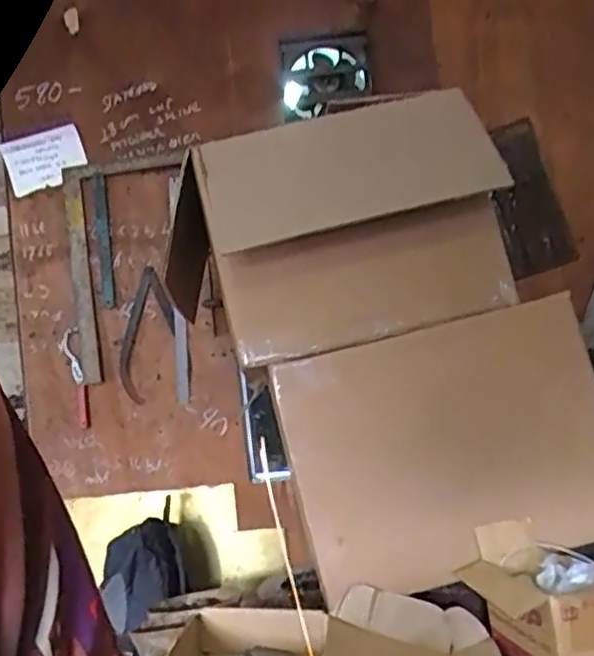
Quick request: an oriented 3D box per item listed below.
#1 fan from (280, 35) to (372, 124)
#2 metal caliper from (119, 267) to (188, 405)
[{"bbox_3d":[0.070,-0.670,1.814,0.240,0.192,0.107,-6,-2,10],"label":"fan"},{"bbox_3d":[-0.389,0.023,1.877,0.189,0.367,0.025,2,6,5],"label":"metal caliper"}]

